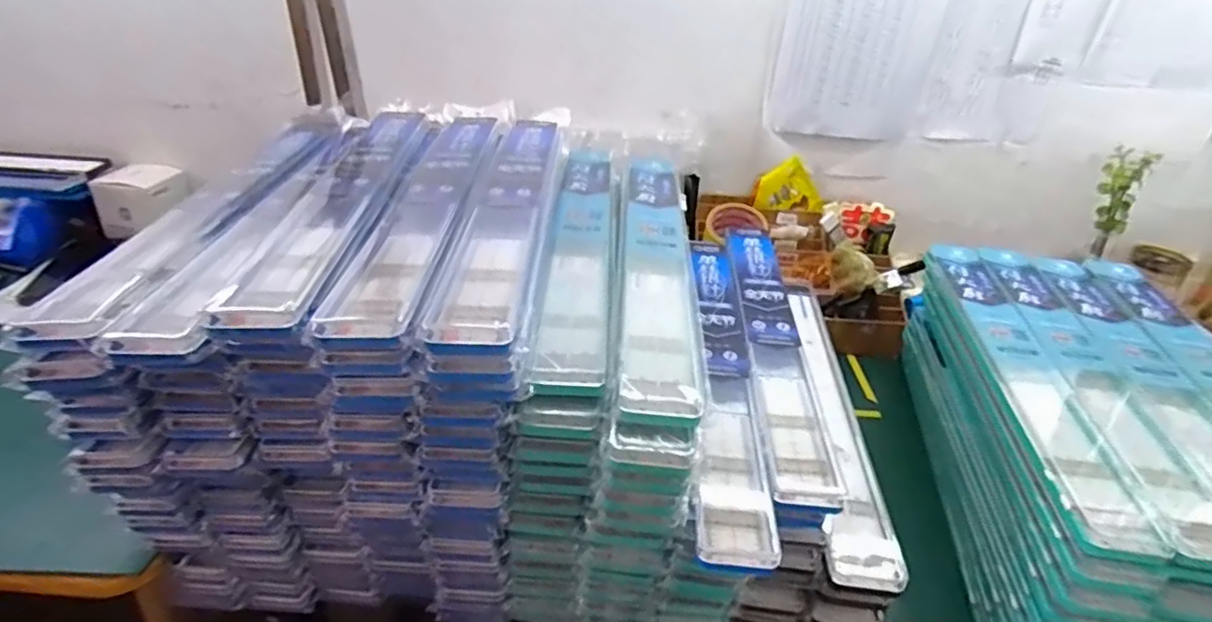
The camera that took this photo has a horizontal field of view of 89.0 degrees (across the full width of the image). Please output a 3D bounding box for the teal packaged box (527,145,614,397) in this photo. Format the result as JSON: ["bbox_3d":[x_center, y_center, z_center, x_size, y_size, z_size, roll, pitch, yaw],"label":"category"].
[{"bbox_3d":[-0.022,-0.070,0.596,0.057,0.020,0.443,3,33,0],"label":"teal packaged box"}]

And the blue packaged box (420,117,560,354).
[{"bbox_3d":[-0.083,-0.101,0.559,0.062,0.024,0.449,2,33,-1],"label":"blue packaged box"}]

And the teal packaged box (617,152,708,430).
[{"bbox_3d":[0.047,-0.055,0.577,0.058,0.024,0.437,4,33,1],"label":"teal packaged box"}]

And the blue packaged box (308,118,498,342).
[{"bbox_3d":[-0.155,-0.099,0.550,0.065,0.021,0.422,1,33,-3],"label":"blue packaged box"}]

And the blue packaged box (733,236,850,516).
[{"bbox_3d":[0.164,0.021,0.616,0.055,0.021,0.414,4,33,2],"label":"blue packaged box"}]

